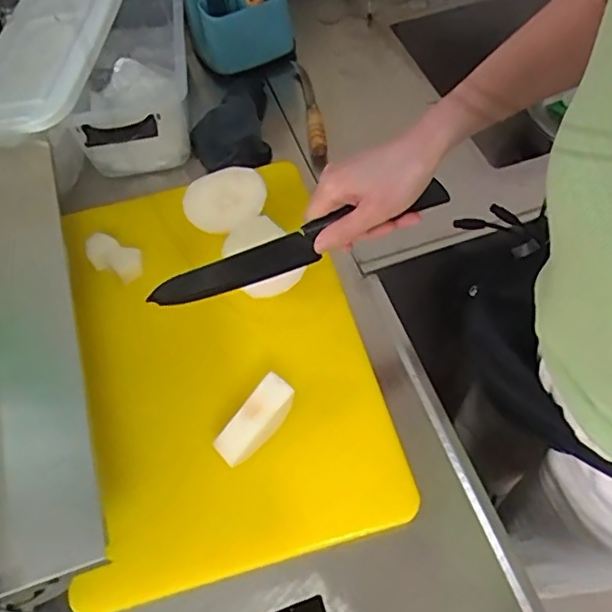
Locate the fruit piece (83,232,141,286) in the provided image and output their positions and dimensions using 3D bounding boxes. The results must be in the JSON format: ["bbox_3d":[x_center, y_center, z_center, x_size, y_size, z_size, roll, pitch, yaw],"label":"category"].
[{"bbox_3d":[-0.219,-0.058,0.670,0.063,0.031,0.043,21,61,16],"label":"fruit piece"}]

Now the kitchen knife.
[{"bbox_3d":[-0.003,-0.050,0.468,0.248,0.034,0.015,-21,59,-3],"label":"kitchen knife"}]

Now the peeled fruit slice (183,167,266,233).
[{"bbox_3d":[-0.095,-0.127,0.679,0.091,0.010,0.093,-1,61,3],"label":"peeled fruit slice"}]

